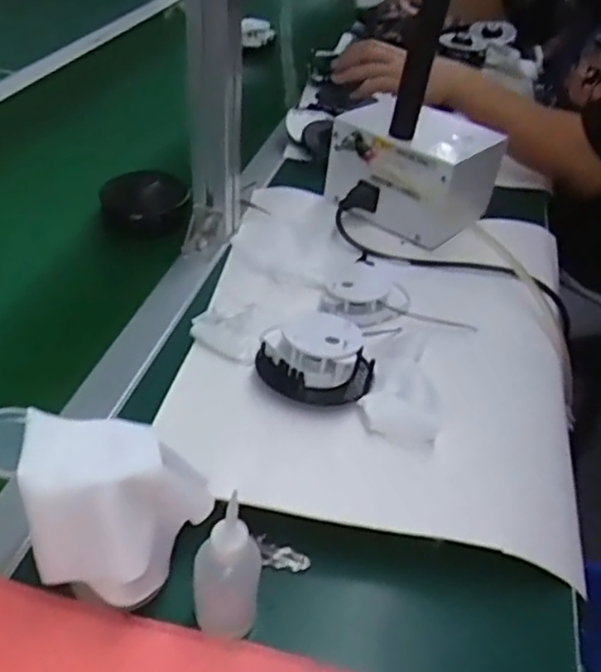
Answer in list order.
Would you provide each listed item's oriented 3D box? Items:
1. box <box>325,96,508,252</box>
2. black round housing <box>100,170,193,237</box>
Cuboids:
[{"bbox_3d":[0.129,-0.196,0.770,0.163,0.103,0.148,28,45,26],"label":"box"},{"bbox_3d":[-0.170,-0.146,0.740,0.095,0.067,0.033,-13,42,-19],"label":"black round housing"}]

